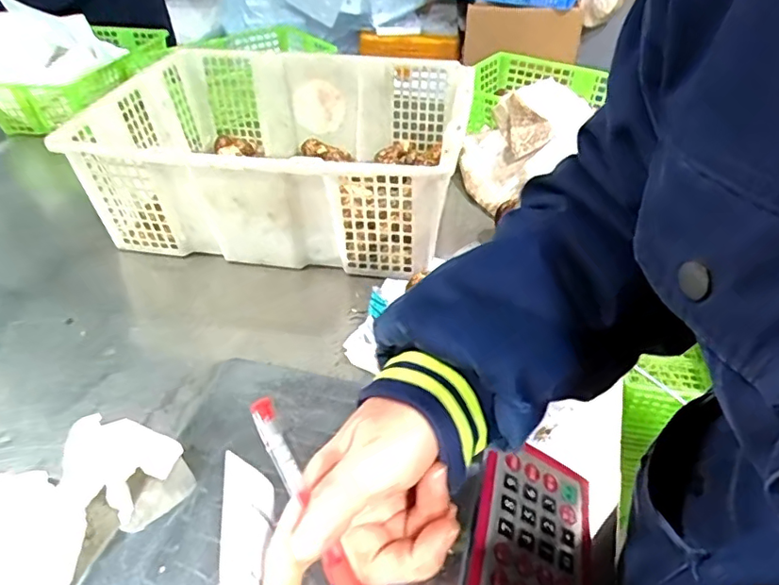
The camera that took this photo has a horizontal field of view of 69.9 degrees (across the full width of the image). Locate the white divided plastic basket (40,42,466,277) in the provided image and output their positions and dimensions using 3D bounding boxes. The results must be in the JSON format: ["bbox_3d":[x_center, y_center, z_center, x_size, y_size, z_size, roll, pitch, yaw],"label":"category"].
[{"bbox_3d":[-0.133,-0.188,0.768,0.438,0.178,0.332,7,40,7],"label":"white divided plastic basket"}]

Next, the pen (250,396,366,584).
[{"bbox_3d":[-0.031,0.115,0.257,0.017,0.144,0.013,-33,17,-34],"label":"pen"}]

